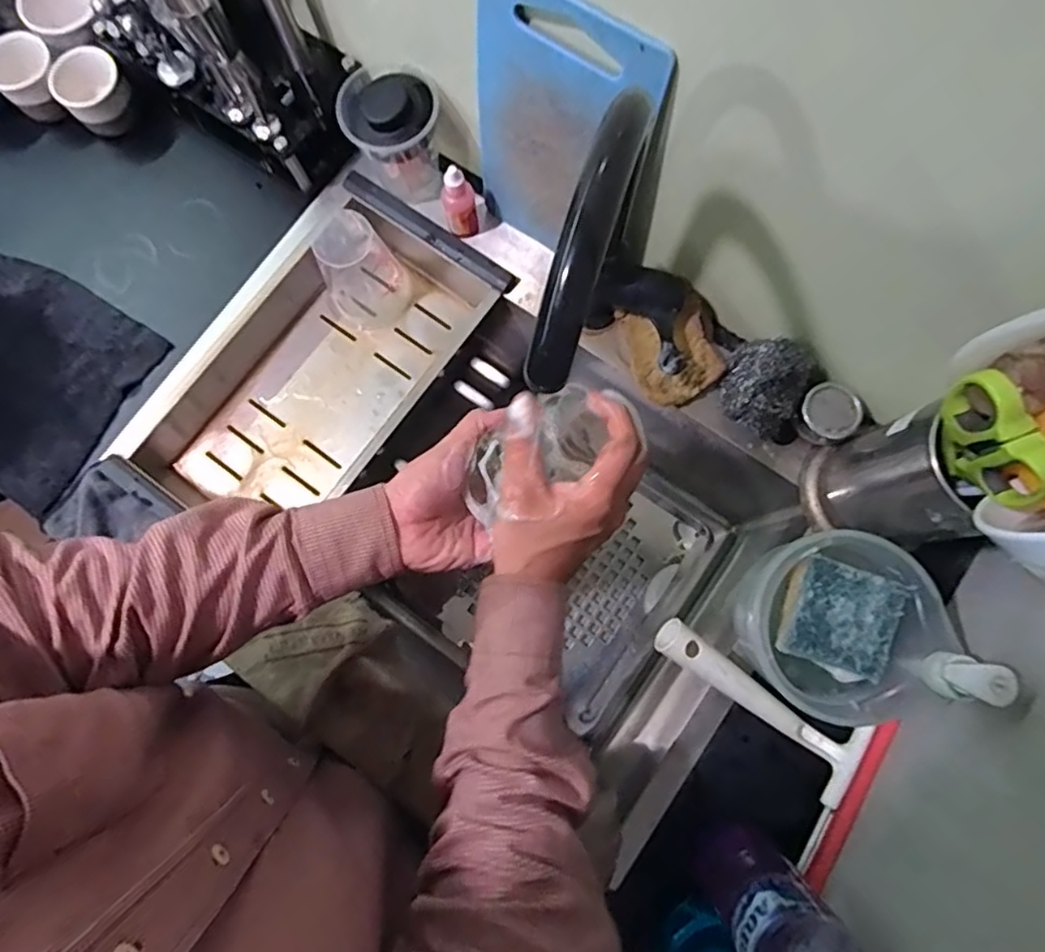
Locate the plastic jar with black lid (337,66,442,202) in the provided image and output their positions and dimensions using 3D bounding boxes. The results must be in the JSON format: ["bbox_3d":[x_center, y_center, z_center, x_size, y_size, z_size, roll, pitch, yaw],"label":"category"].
[{"bbox_3d":[-0.118,-0.310,0.574,0.081,0.106,0.085,0,79,1],"label":"plastic jar with black lid"}]

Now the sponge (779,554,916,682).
[{"bbox_3d":[0.243,0.108,0.470,0.081,0.021,0.076,19,80,4],"label":"sponge"}]

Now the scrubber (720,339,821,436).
[{"bbox_3d":[0.211,-0.077,0.537,0.068,0.072,0.067,0,79,1],"label":"scrubber"}]

